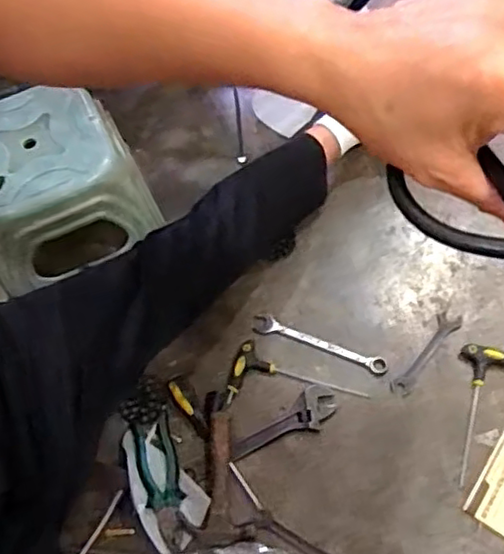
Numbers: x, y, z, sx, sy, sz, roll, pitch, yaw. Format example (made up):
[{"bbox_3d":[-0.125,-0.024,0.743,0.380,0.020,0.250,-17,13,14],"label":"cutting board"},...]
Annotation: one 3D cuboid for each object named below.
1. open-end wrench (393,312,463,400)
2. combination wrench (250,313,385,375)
[{"bbox_3d":[0.262,0.114,0.956,0.035,0.004,0.154,37,71,19],"label":"open-end wrench"},{"bbox_3d":[0.104,0.105,0.975,0.211,0.007,0.033,20,67,13],"label":"combination wrench"}]

